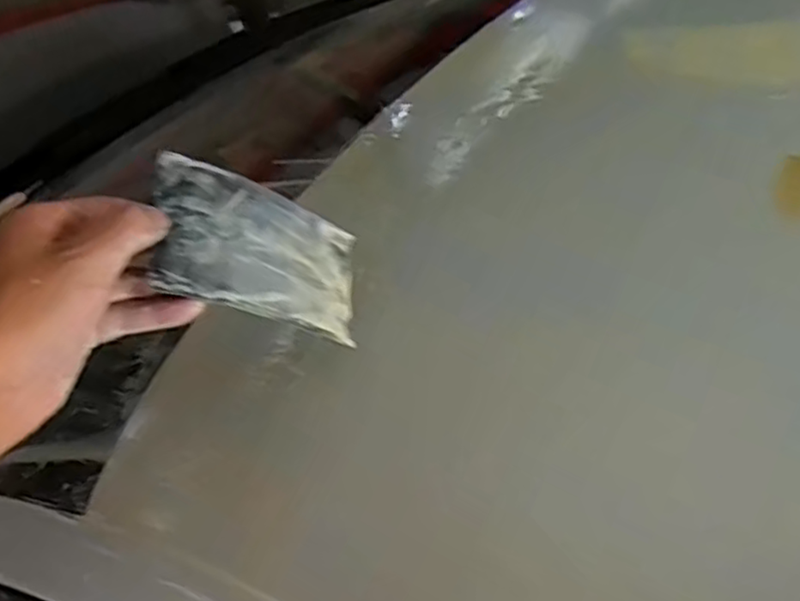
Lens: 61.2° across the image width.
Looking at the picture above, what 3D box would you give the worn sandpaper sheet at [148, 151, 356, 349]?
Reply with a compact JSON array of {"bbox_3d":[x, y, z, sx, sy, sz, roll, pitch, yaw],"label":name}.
[{"bbox_3d":[-0.072,-0.025,0.377,0.012,0.137,0.077,-18,64,32],"label":"worn sandpaper sheet"}]

